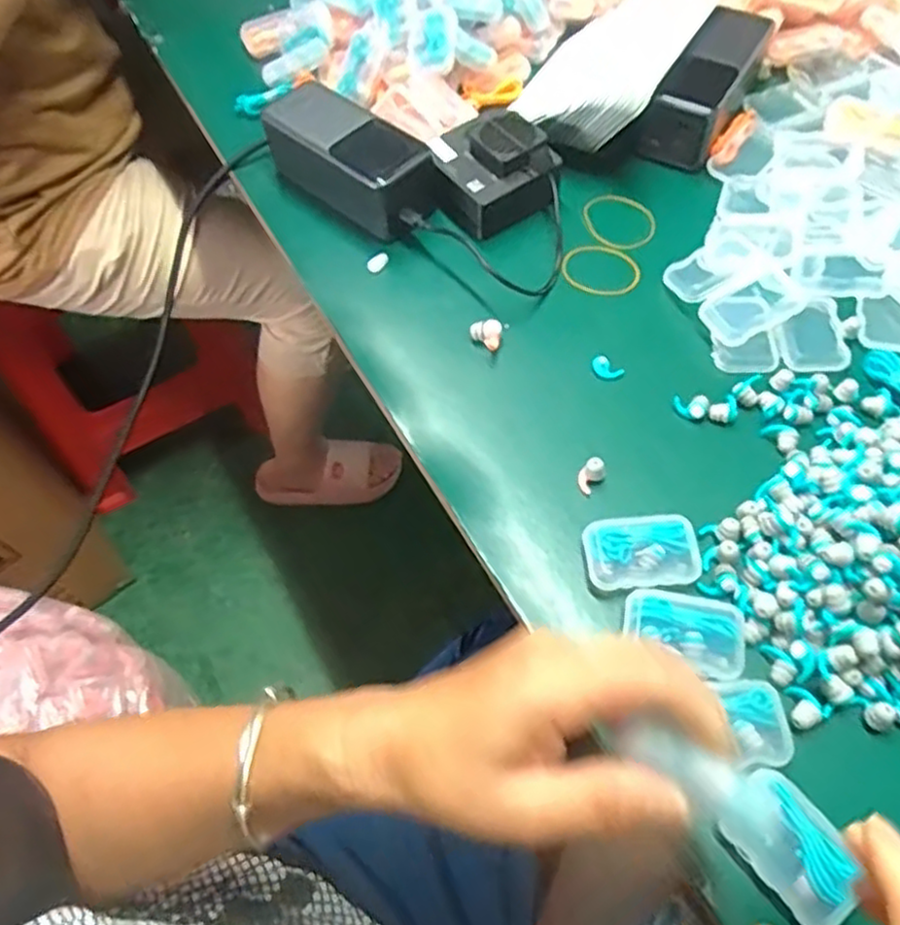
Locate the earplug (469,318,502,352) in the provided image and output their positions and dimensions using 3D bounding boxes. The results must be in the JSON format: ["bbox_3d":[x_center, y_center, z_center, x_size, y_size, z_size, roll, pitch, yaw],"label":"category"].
[{"bbox_3d":[0.022,-0.078,0.435,0.019,0.014,0.018,0,60,3],"label":"earplug"}]

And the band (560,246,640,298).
[{"bbox_3d":[0.100,-0.130,0.466,0.050,0.004,0.046,3,60,5],"label":"band"}]

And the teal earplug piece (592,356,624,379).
[{"bbox_3d":[0.095,-0.057,0.422,0.018,0.005,0.012,31,66,19],"label":"teal earplug piece"}]

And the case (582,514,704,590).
[{"bbox_3d":[0.097,0.047,0.359,0.055,0.016,0.036,-5,60,0],"label":"case"}]

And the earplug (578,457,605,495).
[{"bbox_3d":[0.077,0.007,0.384,0.013,0.014,0.017,17,63,13],"label":"earplug"}]

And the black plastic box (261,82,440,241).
[{"bbox_3d":[-0.072,-0.209,0.490,0.131,0.051,0.058,36,68,21],"label":"black plastic box"}]

